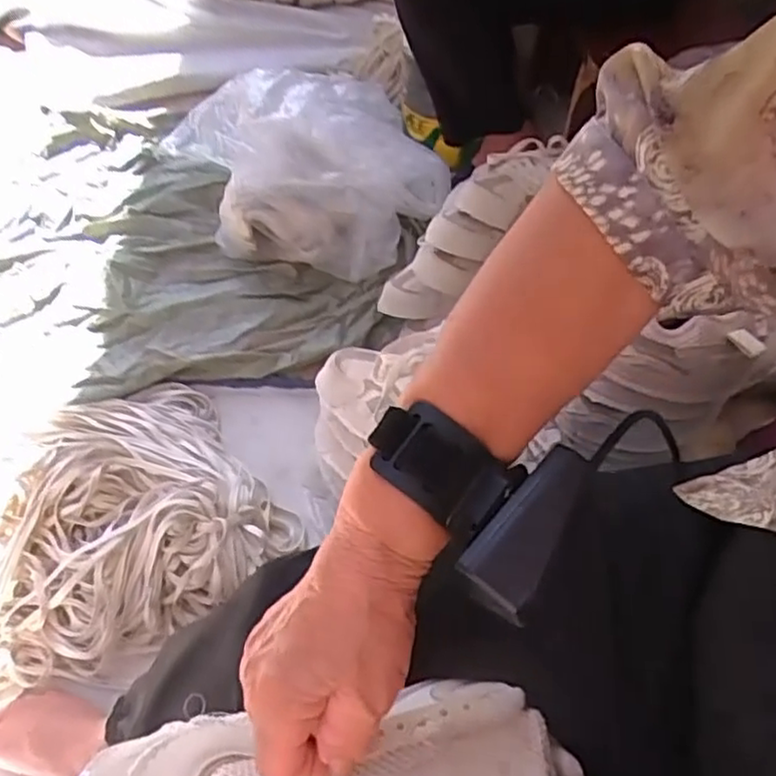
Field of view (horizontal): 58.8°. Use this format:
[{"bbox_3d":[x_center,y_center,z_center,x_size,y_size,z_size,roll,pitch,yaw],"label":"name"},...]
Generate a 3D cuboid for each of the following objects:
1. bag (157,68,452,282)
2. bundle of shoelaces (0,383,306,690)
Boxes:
[{"bbox_3d":[-0.130,-0.362,1.101,0.399,0.205,0.393,-14,54,-13],"label":"bag"},{"bbox_3d":[-0.317,0.136,0.794,0.351,0.108,0.329,-23,57,-19],"label":"bundle of shoelaces"}]

